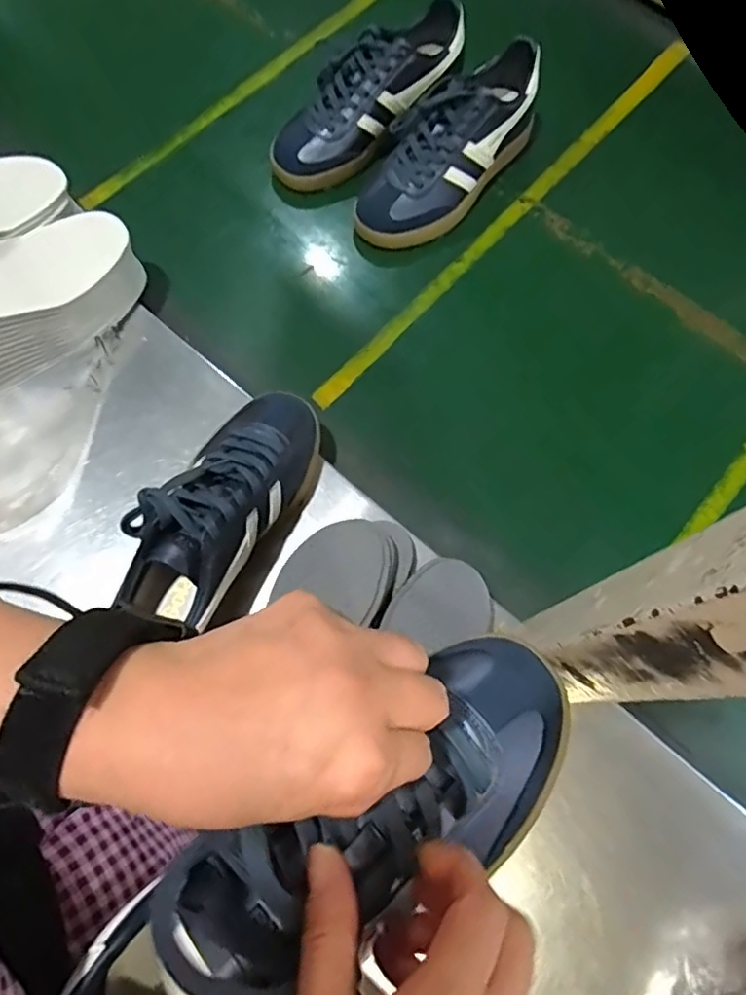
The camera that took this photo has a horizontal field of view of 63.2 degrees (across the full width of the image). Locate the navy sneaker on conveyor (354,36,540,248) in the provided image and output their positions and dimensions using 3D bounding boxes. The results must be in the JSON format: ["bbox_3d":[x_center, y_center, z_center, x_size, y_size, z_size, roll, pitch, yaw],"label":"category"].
[{"bbox_3d":[0.081,-0.373,0.646,0.091,0.097,0.236,36,73,9],"label":"navy sneaker on conveyor"}]

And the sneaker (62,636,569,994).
[{"bbox_3d":[-0.009,0.154,0.259,0.236,0.095,0.083,-34,76,-11],"label":"sneaker"}]

